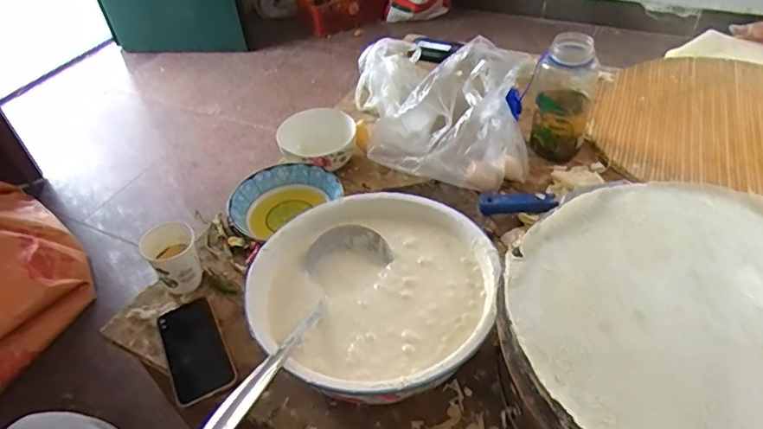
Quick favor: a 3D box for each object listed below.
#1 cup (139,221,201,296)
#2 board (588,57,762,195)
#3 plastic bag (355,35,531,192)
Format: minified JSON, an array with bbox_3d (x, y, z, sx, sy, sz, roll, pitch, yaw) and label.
[{"bbox_3d":[-0.291,0.061,0.759,0.067,0.078,0.074,-28,47,-23],"label":"cup"},{"bbox_3d":[0.607,-0.166,0.939,0.426,0.013,0.404,13,46,20],"label":"board"},{"bbox_3d":[0.091,-0.219,0.934,0.256,0.149,0.397,-8,43,-3],"label":"plastic bag"}]

